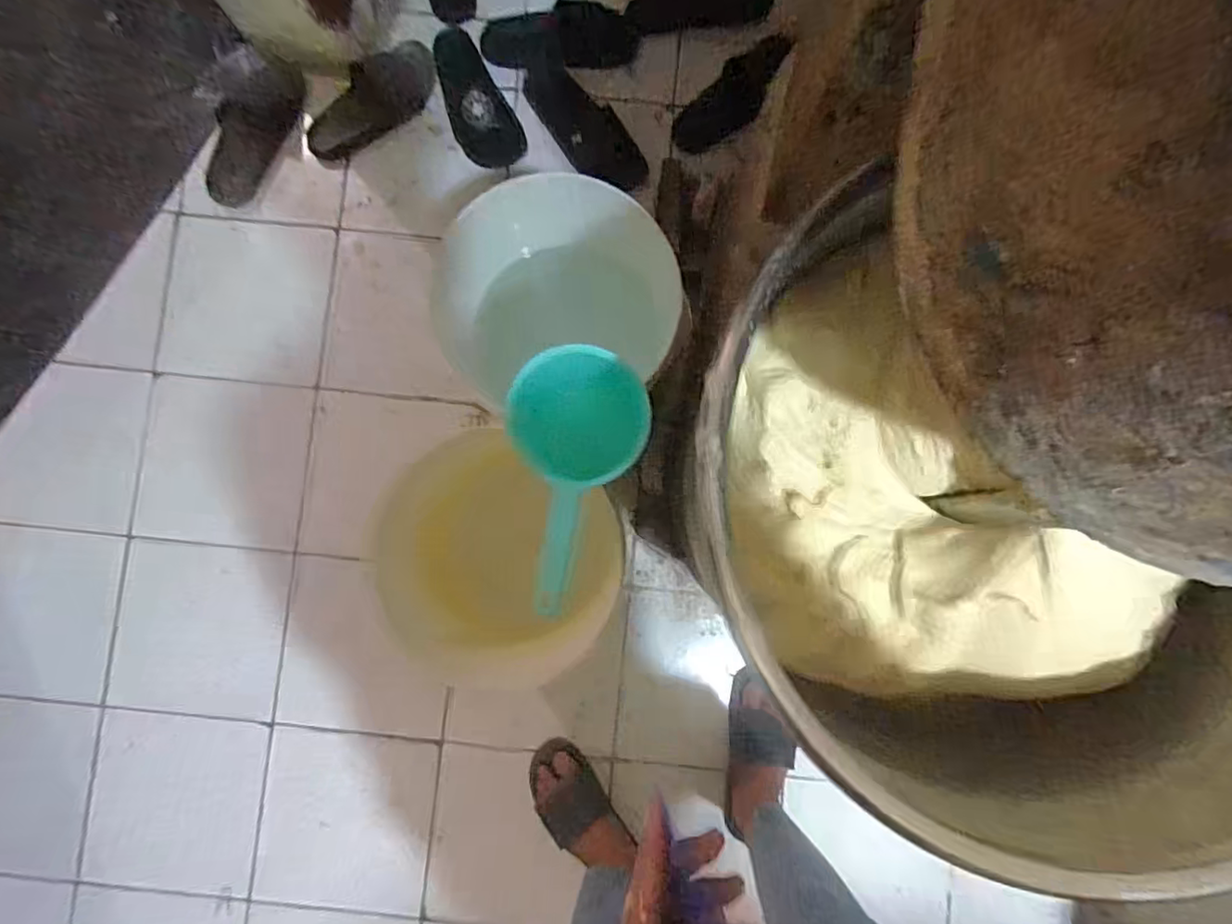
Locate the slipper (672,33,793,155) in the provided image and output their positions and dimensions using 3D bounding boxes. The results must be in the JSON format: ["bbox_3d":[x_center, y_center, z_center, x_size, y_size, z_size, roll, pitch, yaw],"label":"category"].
[{"bbox_3d":[0.206,-0.644,1.037,0.232,0.048,0.098,-40,87,-2],"label":"slipper"}]

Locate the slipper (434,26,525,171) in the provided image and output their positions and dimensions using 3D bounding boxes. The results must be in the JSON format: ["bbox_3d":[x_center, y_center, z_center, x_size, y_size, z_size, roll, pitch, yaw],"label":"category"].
[{"bbox_3d":[-0.251,-0.631,1.015,0.106,0.063,0.245,-30,87,-2],"label":"slipper"}]

